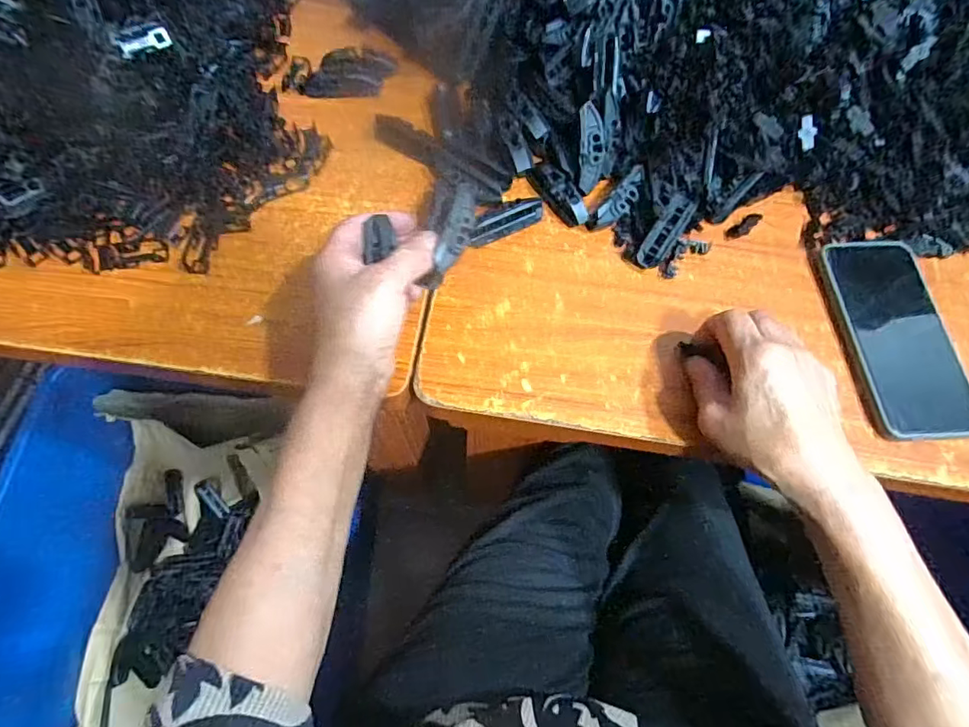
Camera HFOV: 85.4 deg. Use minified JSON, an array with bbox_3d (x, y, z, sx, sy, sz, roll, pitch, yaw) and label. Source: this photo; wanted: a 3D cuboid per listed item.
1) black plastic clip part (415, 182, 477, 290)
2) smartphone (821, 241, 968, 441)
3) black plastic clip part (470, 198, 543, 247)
[{"bbox_3d":[-0.021,-0.089,0.365,0.020,0.011,0.082,15,75,5],"label":"black plastic clip part"},{"bbox_3d":[0.319,-0.024,0.398,0.081,0.011,0.163,0,66,-5],"label":"smartphone"},{"bbox_3d":[0.017,-0.118,0.433,0.066,0.017,0.017,-25,69,-12],"label":"black plastic clip part"}]

